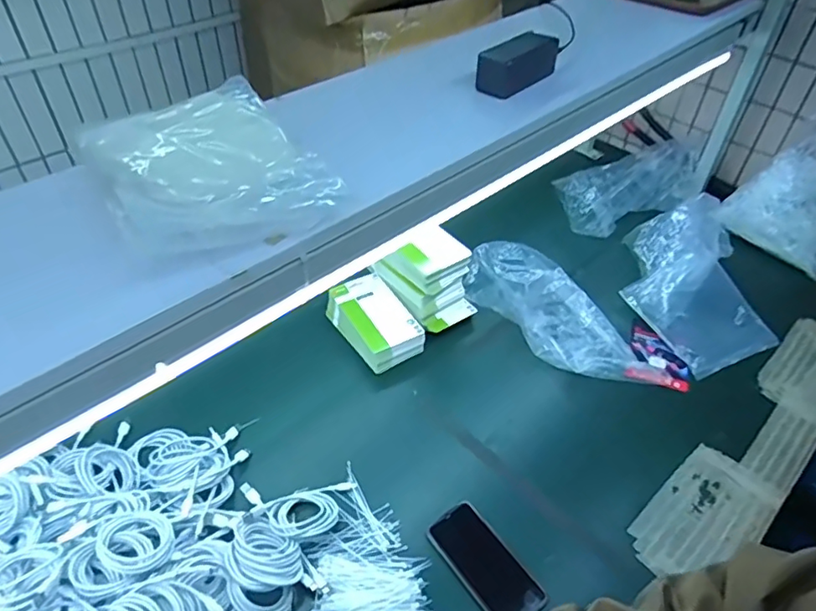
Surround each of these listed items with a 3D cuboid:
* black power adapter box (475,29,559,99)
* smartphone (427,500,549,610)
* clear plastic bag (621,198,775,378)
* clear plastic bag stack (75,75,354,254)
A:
[{"bbox_3d":[0.157,-0.343,0.790,0.051,0.059,0.129,35,53,30],"label":"black power adapter box"},{"bbox_3d":[0.102,0.340,0.742,0.079,0.008,0.165,-27,52,-26],"label":"smartphone"},{"bbox_3d":[0.570,-0.043,1.104,0.269,0.058,0.348,-21,57,0],"label":"clear plastic bag"},{"bbox_3d":[-0.193,-0.138,0.548,0.191,0.036,0.213,-30,68,-23],"label":"clear plastic bag stack"}]

